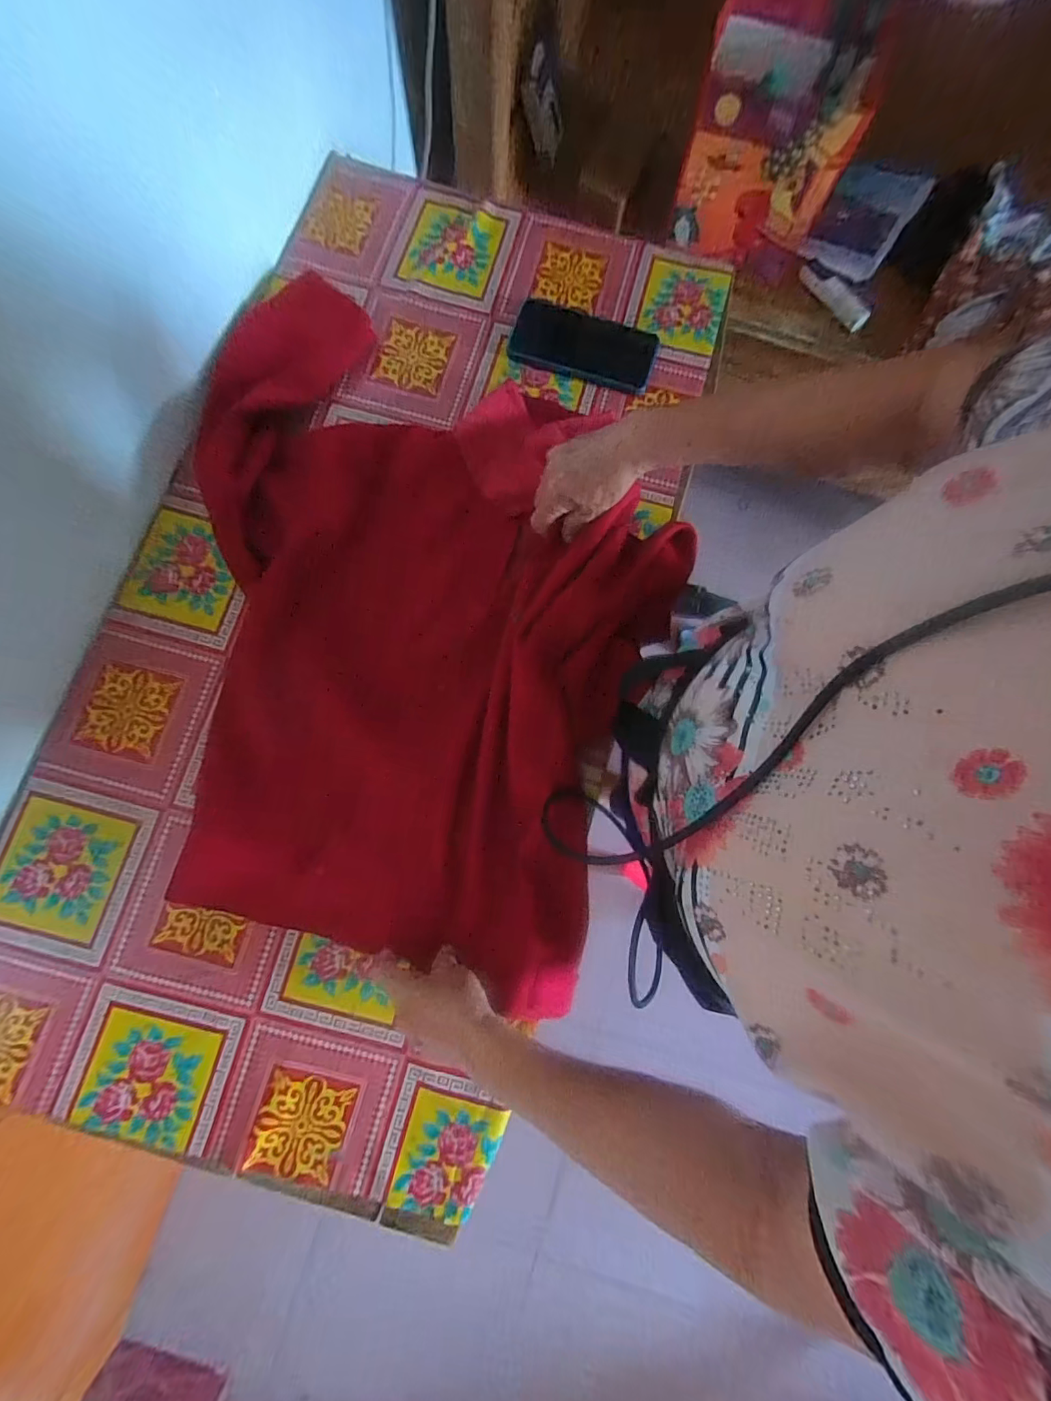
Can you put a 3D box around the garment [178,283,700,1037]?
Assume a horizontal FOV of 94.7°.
[{"bbox_3d":[-0.127,-0.087,0.497,0.510,0.082,0.626,16,84,7],"label":"garment"}]

